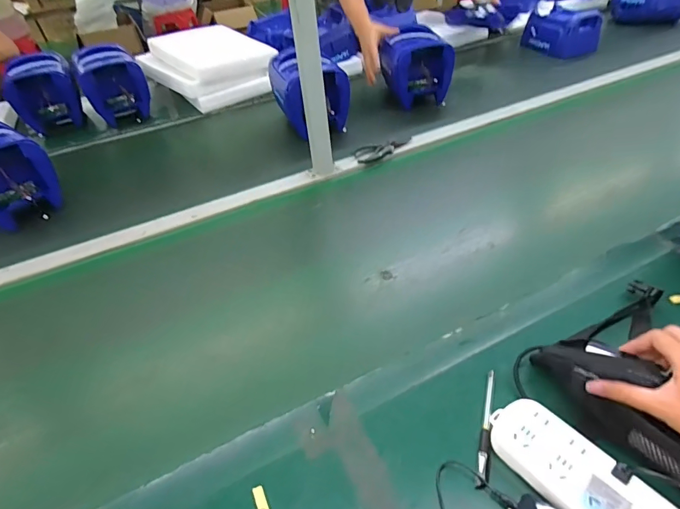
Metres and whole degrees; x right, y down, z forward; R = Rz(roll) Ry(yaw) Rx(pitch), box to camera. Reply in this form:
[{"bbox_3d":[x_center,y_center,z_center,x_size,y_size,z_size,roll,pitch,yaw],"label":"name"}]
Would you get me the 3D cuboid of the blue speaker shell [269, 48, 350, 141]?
[{"bbox_3d":[-0.084,-0.444,1.134,0.180,0.158,0.215,-17,43,-12],"label":"blue speaker shell"}]

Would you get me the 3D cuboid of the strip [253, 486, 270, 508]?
[{"bbox_3d":[-0.084,0.274,0.447,0.013,0.004,0.047,-20,44,-15],"label":"strip"}]

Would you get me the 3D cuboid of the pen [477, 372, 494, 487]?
[{"bbox_3d":[0.174,0.198,0.488,0.009,0.006,0.139,11,44,18],"label":"pen"}]

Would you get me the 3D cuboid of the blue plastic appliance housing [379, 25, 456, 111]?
[{"bbox_3d":[0.227,-0.568,1.242,0.166,0.167,0.175,-9,42,-4],"label":"blue plastic appliance housing"}]

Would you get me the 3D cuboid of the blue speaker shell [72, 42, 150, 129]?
[{"bbox_3d":[-0.723,-0.540,1.310,0.174,0.172,0.224,-27,46,-22],"label":"blue speaker shell"}]

